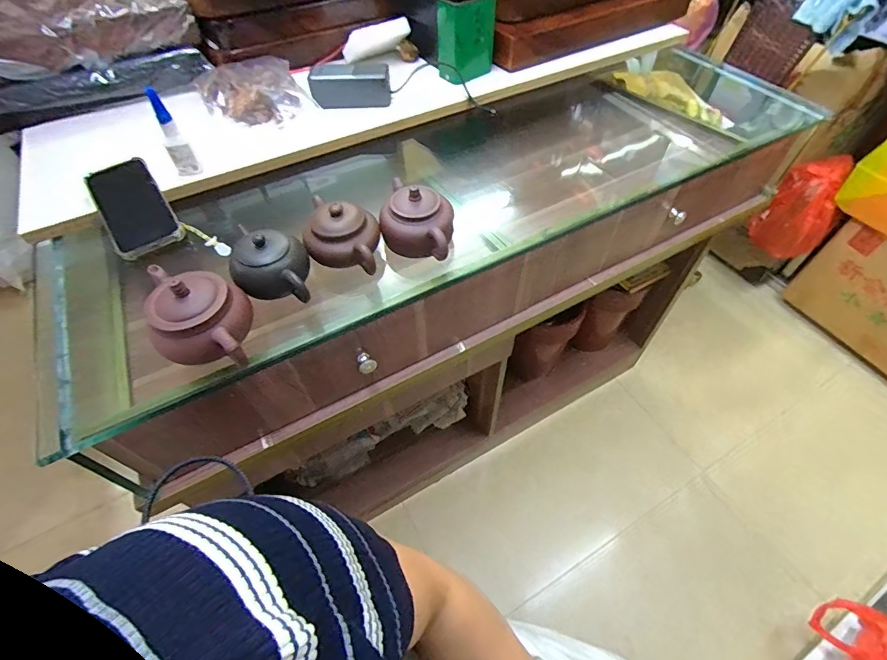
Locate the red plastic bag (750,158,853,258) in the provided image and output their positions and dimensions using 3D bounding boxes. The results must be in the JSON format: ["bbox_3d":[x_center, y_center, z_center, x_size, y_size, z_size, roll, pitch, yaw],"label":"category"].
[{"bbox_3d":[1.168,-0.400,1.428,0.171,0.304,0.162,5,54,6],"label":"red plastic bag"}]

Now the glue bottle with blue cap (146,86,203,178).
[{"bbox_3d":[-0.379,-0.272,0.600,0.032,0.118,0.031,-29,58,-18],"label":"glue bottle with blue cap"}]

